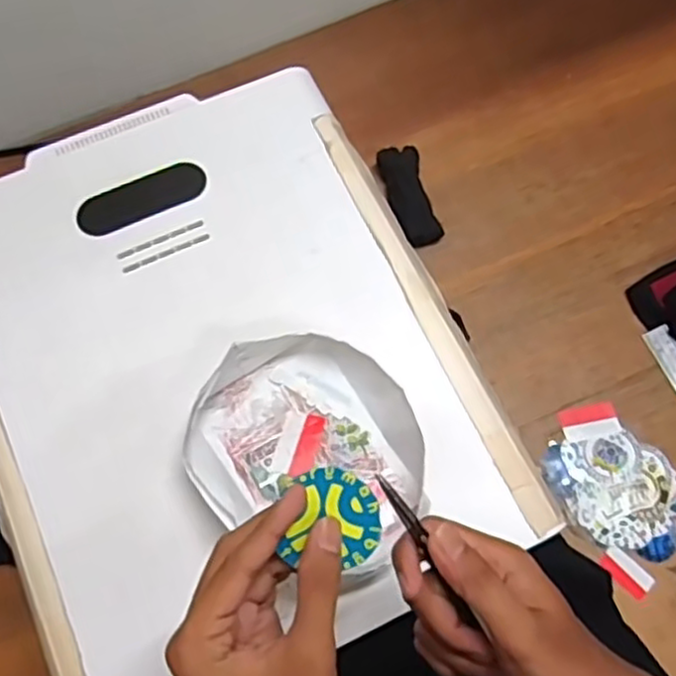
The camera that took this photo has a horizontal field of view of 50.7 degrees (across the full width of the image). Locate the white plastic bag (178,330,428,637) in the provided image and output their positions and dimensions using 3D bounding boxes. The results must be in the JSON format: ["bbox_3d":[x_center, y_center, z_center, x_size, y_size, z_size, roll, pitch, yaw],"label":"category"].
[{"bbox_3d":[-0.023,0.088,0.550,0.184,0.046,0.161,41,74,14],"label":"white plastic bag"}]

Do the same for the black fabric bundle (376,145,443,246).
[{"bbox_3d":[0.084,-0.165,0.835,0.049,0.021,0.128,-13,69,-4],"label":"black fabric bundle"}]

